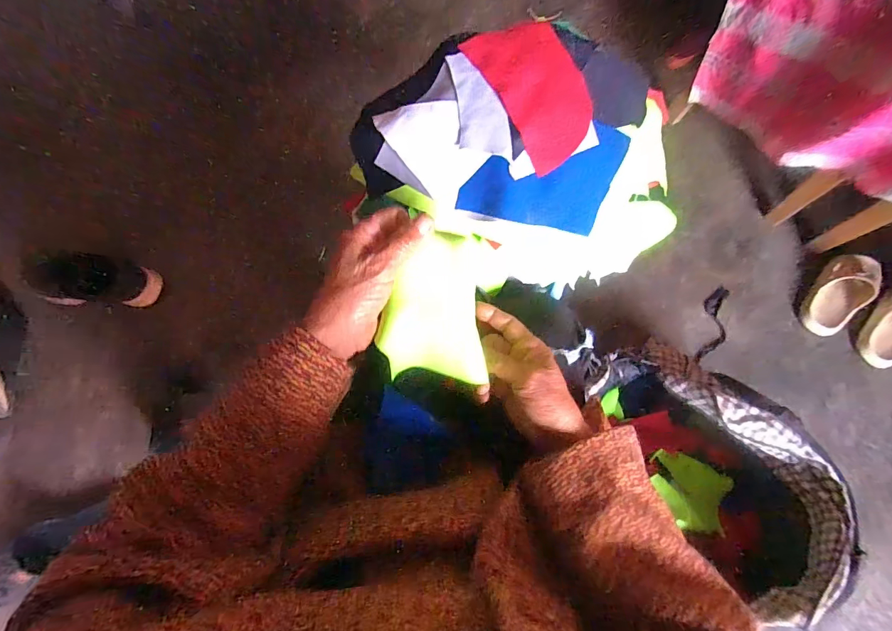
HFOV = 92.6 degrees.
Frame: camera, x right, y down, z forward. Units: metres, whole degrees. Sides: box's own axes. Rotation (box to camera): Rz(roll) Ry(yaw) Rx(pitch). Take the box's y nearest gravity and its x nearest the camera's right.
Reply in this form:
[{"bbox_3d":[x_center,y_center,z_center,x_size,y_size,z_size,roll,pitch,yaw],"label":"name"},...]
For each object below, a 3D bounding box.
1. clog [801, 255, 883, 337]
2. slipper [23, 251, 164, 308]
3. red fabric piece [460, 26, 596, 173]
[{"bbox_3d":[0.825,-0.044,0.891,0.095,0.064,0.187,37,75,10],"label":"clog"},{"bbox_3d":[-0.719,-0.074,0.879,0.251,0.045,0.108,2,72,-1],"label":"slipper"},{"bbox_3d":[0.092,-0.224,0.424,0.091,0.034,0.145,-31,75,-10],"label":"red fabric piece"}]

